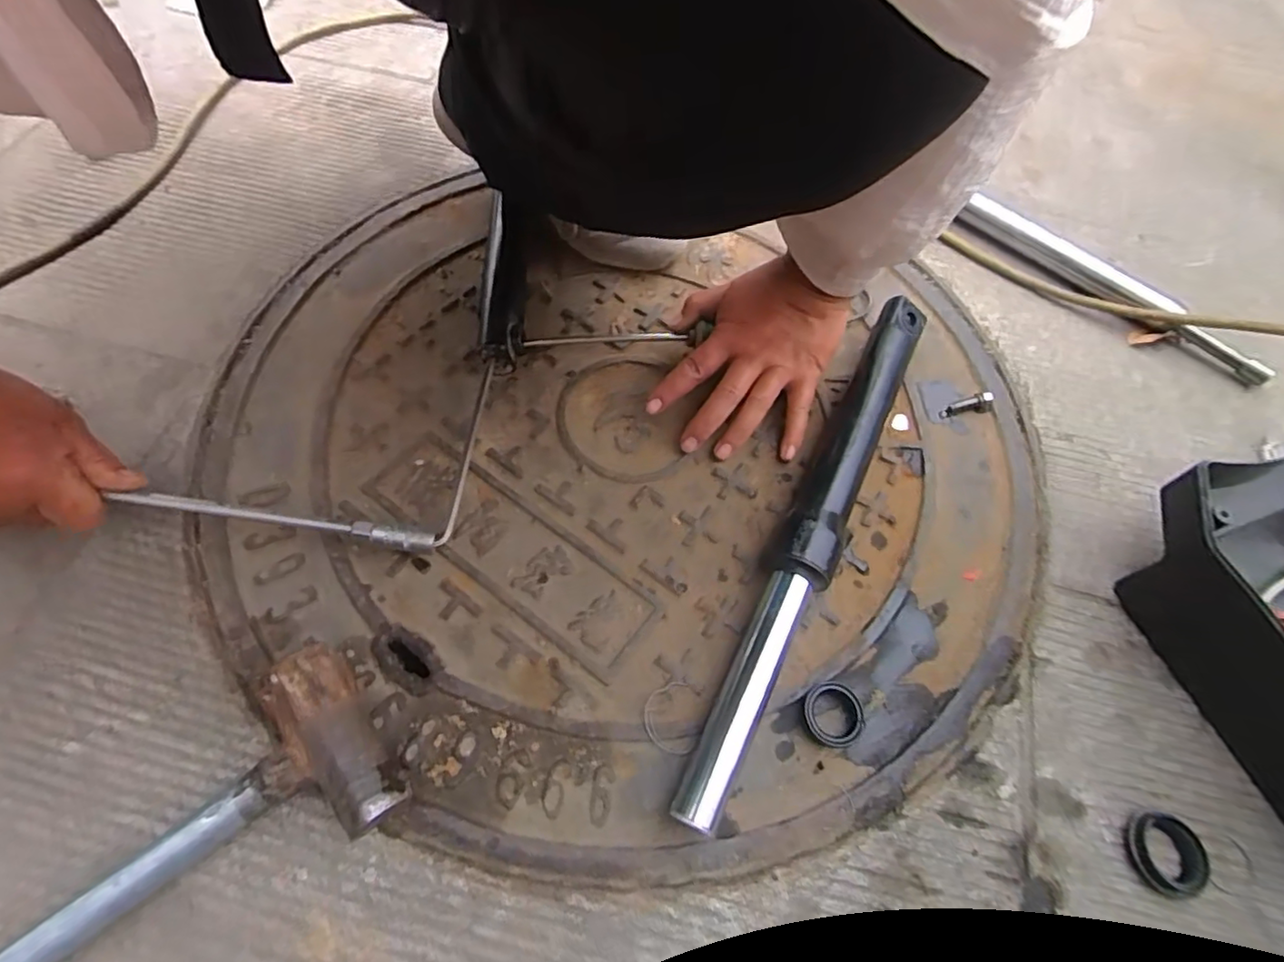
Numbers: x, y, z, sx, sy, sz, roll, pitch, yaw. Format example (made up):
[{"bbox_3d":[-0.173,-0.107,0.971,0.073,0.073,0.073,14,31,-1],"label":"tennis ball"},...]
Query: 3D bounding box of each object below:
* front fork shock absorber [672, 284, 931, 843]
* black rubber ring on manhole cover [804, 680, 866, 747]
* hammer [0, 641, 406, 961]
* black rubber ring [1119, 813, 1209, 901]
[{"bbox_3d":[0.118,0.027,0.413,0.034,0.039,0.394,25,63,9],"label":"front fork shock absorber"},{"bbox_3d":[0.114,0.139,0.369,0.034,0.013,0.037,2,62,-3],"label":"black rubber ring on manhole cover"},{"bbox_3d":[-0.266,0.191,0.296,0.280,0.040,0.098,-28,67,-17],"label":"hammer"},{"bbox_3d":[0.293,0.208,0.344,0.045,0.012,0.041,2,62,-3],"label":"black rubber ring"}]

